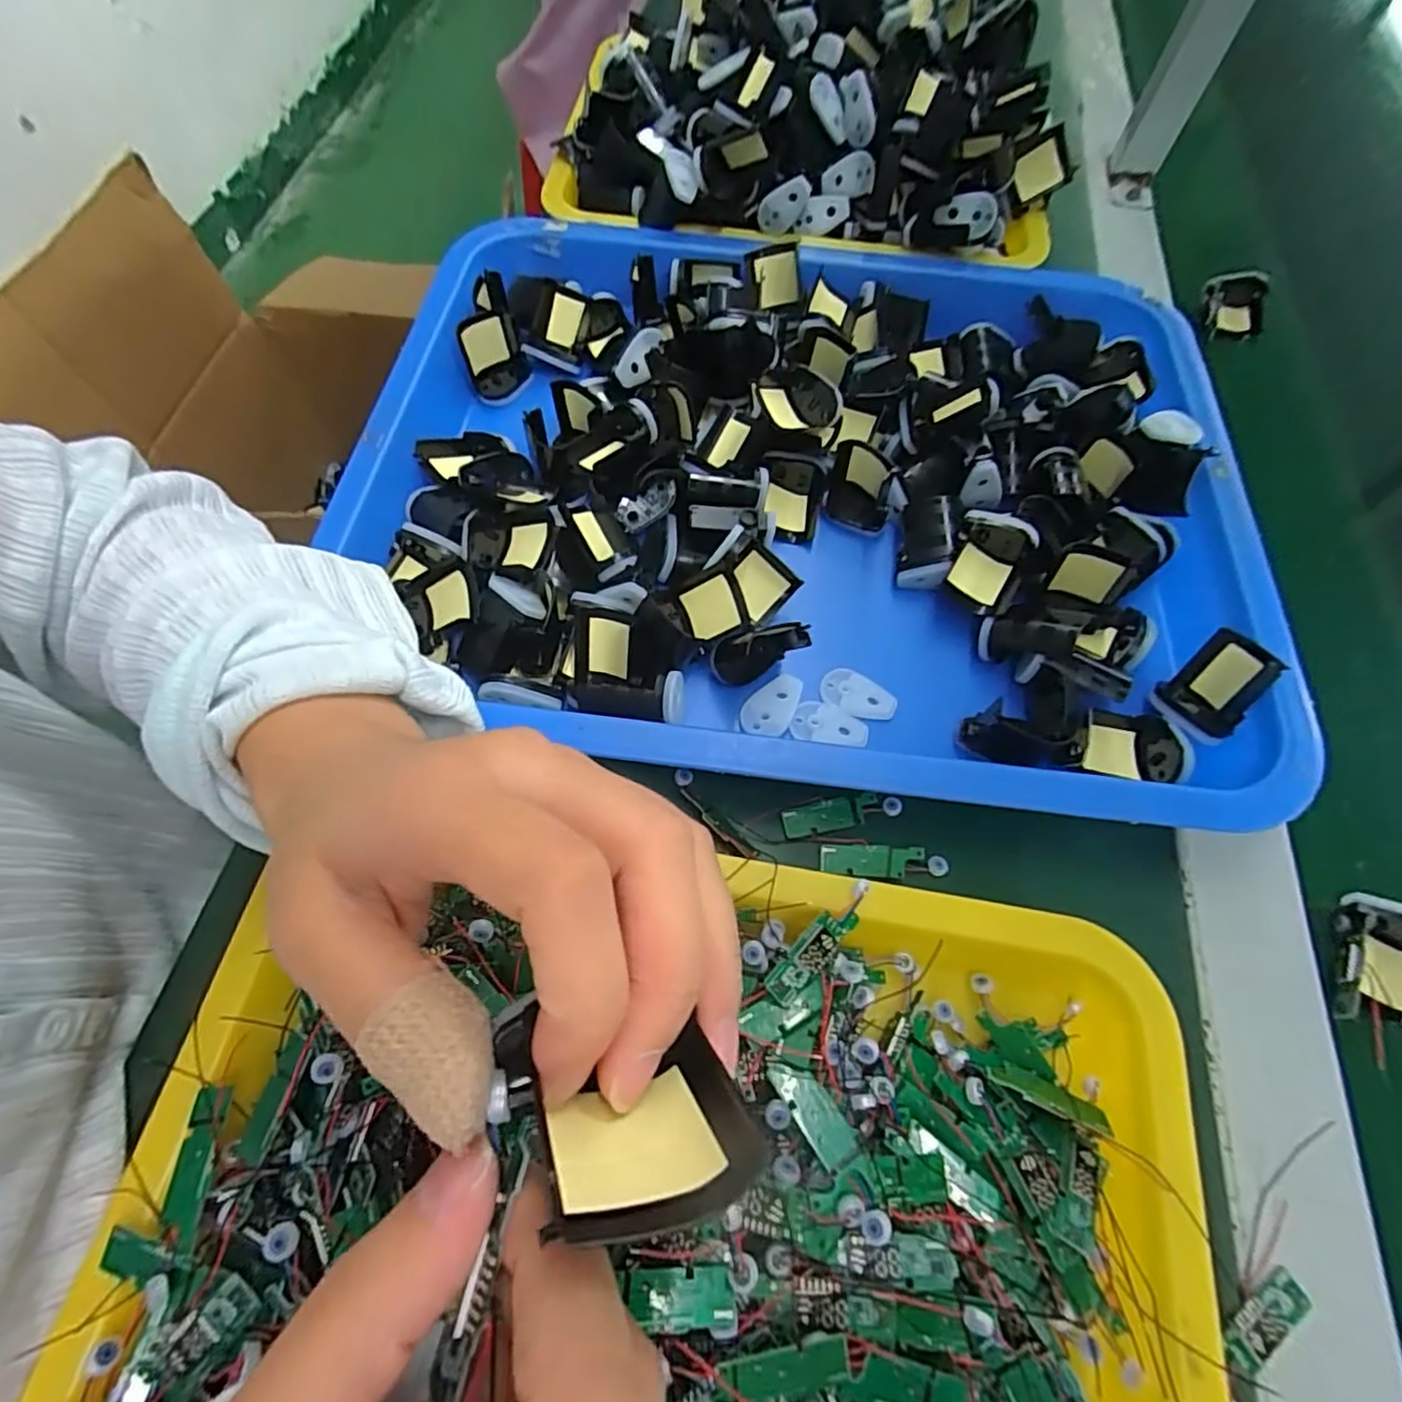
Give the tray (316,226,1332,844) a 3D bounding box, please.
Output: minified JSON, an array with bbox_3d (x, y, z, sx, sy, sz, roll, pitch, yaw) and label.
[{"bbox_3d":[0.053,-0.114,0.340,0.450,0.050,0.334,9,65,3],"label":"tray"}]

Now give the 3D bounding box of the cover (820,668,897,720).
[{"bbox_3d":[0.074,-0.002,0.303,0.035,0.005,0.020,20,66,7],"label":"cover"}]

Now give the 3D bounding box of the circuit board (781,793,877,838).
[{"bbox_3d":[0.057,0.050,0.282,0.042,0.005,0.013,-10,66,-6],"label":"circuit board"}]

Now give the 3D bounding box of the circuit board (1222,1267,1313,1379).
[{"bbox_3d":[0.184,0.202,0.211,0.035,0.005,0.013,-28,69,-14],"label":"circuit board"}]

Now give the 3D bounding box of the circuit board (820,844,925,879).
[{"bbox_3d":[0.072,0.068,0.276,0.042,0.004,0.013,1,94,3],"label":"circuit board"}]

